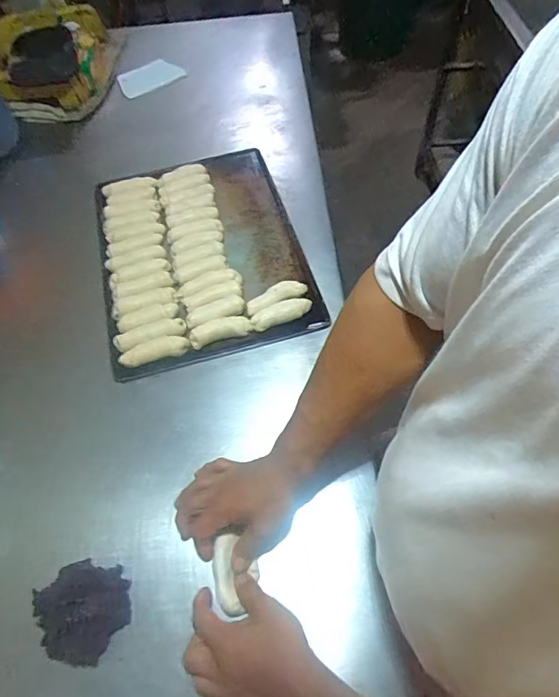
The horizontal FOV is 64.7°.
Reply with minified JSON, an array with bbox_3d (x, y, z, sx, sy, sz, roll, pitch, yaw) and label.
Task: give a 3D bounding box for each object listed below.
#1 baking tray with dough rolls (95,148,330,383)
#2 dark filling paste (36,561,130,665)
[{"bbox_3d":[-0.137,-0.174,0.753,0.323,0.033,0.437,-15,60,-6],"label":"baking tray with dough rolls"},{"bbox_3d":[-0.216,0.285,0.479,0.097,0.040,0.102,-10,59,-3],"label":"dark filling paste"}]

